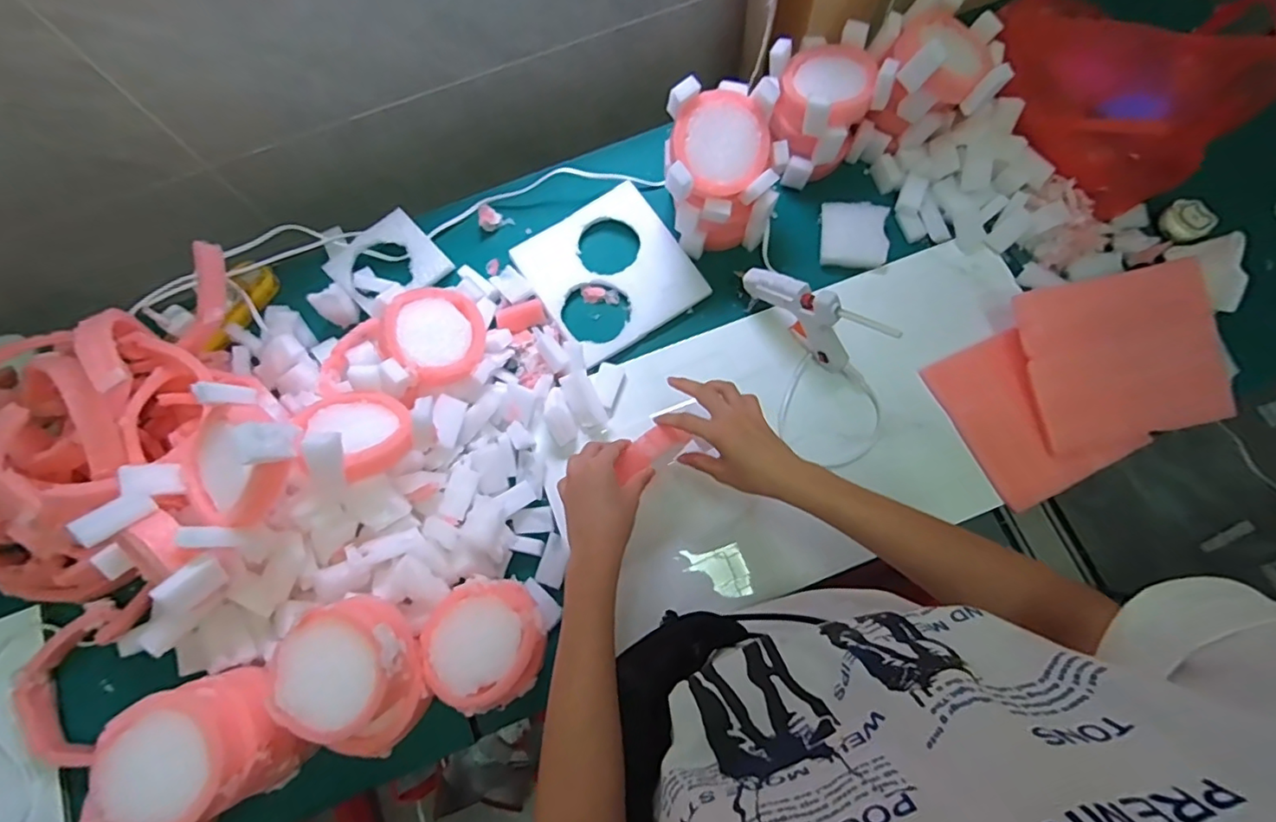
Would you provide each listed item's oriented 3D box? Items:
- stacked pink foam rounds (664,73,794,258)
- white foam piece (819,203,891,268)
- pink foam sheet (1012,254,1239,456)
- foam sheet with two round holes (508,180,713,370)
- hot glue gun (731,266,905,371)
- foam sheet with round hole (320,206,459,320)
[{"bbox_3d":[0.092,-0.258,0.636,0.117,0.162,0.119,5,75,3],"label":"stacked pink foam rounds"},{"bbox_3d":[0.257,-0.209,0.692,0.074,0.023,0.073,3,75,3],"label":"white foam piece"},{"bbox_3d":[0.514,-0.059,0.613,0.198,0.013,0.169,-13,91,2],"label":"pink foam sheet"},{"bbox_3d":[-0.035,-0.166,0.690,0.172,0.018,0.182,-32,76,-7],"label":"foam sheet with two round holes"},{"bbox_3d":[0.178,-0.105,0.620,0.164,0.104,0.026,40,79,12],"label":"hot glue gun"},{"bbox_3d":[-0.295,-0.174,0.690,0.114,0.013,0.103,-42,86,-7],"label":"foam sheet with round hole"}]

